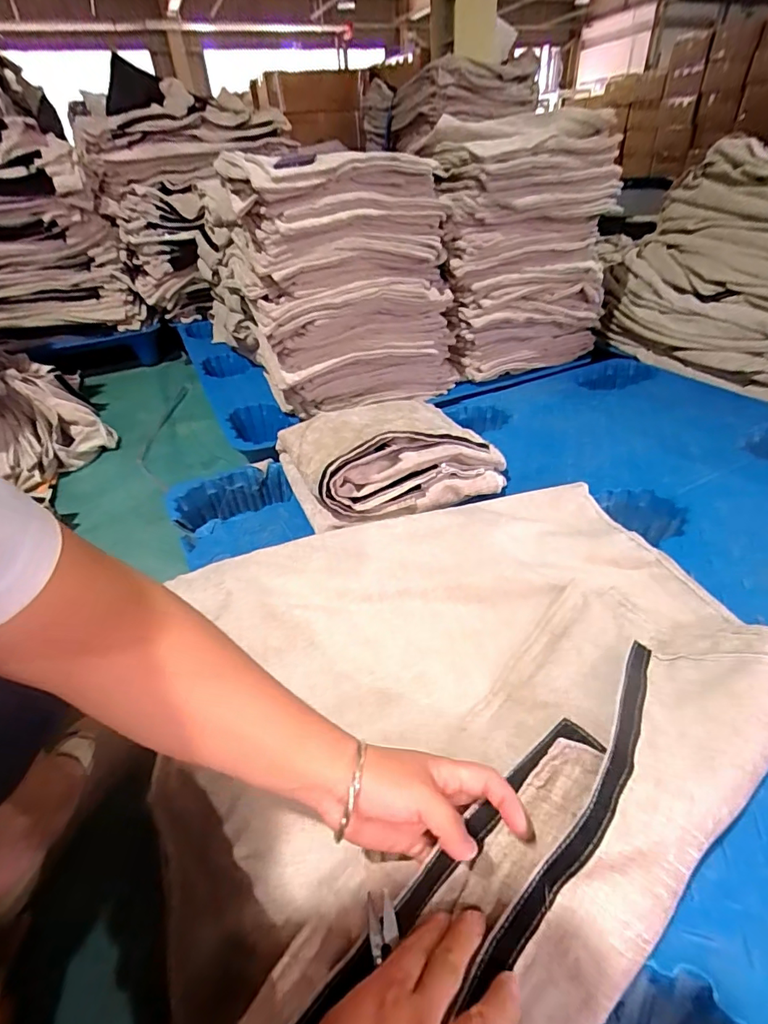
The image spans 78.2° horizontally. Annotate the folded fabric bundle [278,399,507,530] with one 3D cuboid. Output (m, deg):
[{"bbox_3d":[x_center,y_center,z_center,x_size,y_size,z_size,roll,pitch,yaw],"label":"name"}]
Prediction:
[{"bbox_3d":[0.001,-0.123,0.833,0.344,0.092,0.296,-15,38,-13],"label":"folded fabric bundle"}]

